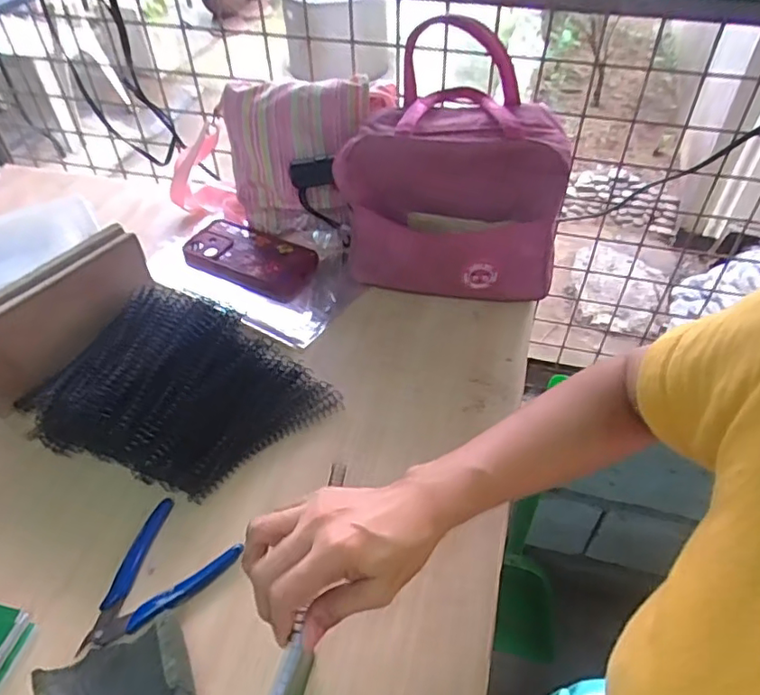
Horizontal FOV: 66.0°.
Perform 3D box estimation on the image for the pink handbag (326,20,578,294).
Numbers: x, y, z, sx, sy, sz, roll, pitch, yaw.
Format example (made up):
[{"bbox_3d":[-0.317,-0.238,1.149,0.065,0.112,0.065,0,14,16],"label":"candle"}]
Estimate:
[{"bbox_3d":[0.078,-0.198,0.655,0.246,0.253,0.165,6,45,8],"label":"pink handbag"}]

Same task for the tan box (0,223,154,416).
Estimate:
[{"bbox_3d":[-0.319,-0.025,0.599,0.032,0.120,0.199,24,51,22],"label":"tan box"}]

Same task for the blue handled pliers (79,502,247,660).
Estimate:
[{"bbox_3d":[-0.184,0.184,0.462,0.093,0.015,0.118,26,52,26],"label":"blue handled pliers"}]

